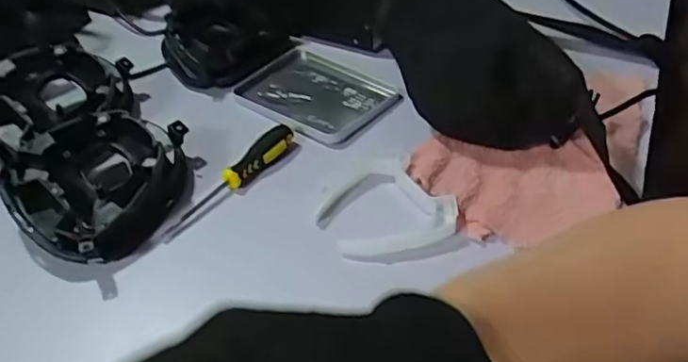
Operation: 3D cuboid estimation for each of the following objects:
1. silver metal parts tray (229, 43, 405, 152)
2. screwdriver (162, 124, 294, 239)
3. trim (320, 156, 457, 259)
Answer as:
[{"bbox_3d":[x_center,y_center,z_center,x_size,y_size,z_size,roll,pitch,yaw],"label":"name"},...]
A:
[{"bbox_3d":[-0.031,-0.094,0.642,0.117,0.012,0.179,-32,48,-26],"label":"silver metal parts tray"},{"bbox_3d":[-0.098,-0.003,0.537,0.018,0.025,0.150,26,51,30],"label":"screwdriver"},{"bbox_3d":[0.031,0.023,0.503,0.095,0.022,0.102,-3,42,3],"label":"trim"}]

